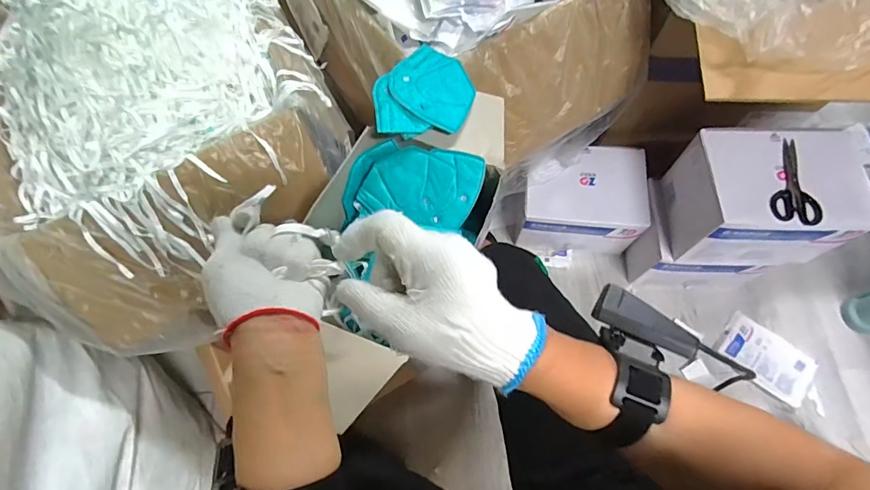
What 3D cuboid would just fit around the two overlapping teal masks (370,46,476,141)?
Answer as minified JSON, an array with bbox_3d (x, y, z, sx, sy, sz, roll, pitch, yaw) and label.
[{"bbox_3d":[-0.017,-0.212,0.598,0.130,0.019,0.131,-8,68,-1],"label":"two overlapping teal masks"}]

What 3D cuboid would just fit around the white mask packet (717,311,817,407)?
[{"bbox_3d":[0.774,0.265,1.030,0.191,0.024,0.134,37,69,10],"label":"white mask packet"}]

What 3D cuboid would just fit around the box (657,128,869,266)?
[{"bbox_3d":[0.620,-0.087,0.858,0.266,0.196,0.205,0,68,2],"label":"box"}]

